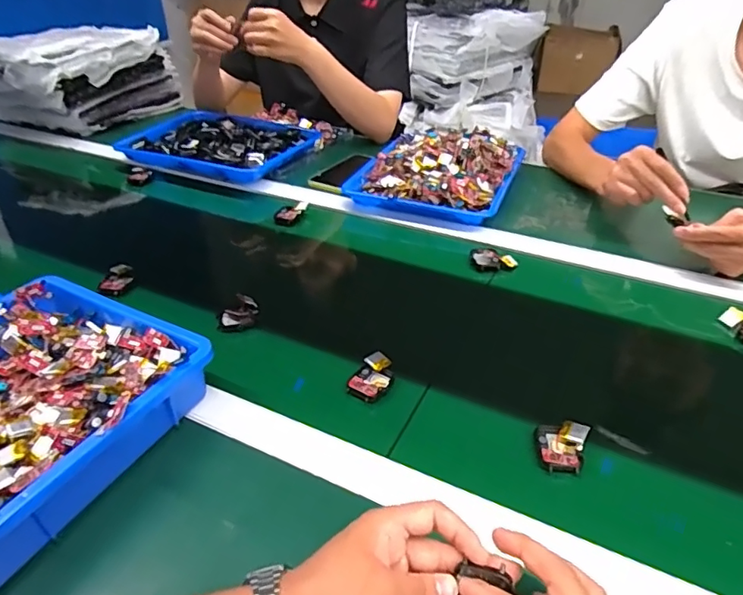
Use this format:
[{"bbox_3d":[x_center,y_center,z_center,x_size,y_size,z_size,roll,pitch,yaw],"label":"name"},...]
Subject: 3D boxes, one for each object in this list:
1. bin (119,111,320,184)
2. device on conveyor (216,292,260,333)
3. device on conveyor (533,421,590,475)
[{"bbox_3d":[-0.284,-0.304,1.043,0.314,0.053,0.260,17,40,22],"label":"bin"},{"bbox_3d":[-0.158,0.017,0.634,0.047,0.016,0.054,-6,37,-7],"label":"device on conveyor"},{"bbox_3d":[0.166,0.131,0.471,0.042,0.020,0.048,12,38,17],"label":"device on conveyor"}]

